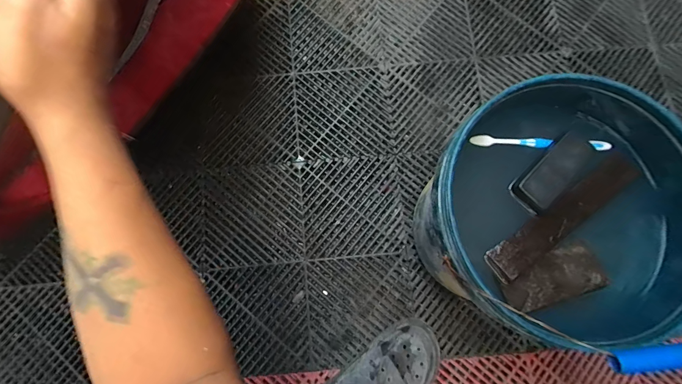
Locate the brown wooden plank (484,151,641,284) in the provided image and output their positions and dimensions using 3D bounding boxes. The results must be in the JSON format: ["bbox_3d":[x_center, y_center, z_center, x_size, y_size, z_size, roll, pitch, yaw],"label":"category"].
[{"bbox_3d":[0.283,0.029,0.457,0.227,0.025,0.048,-37,81,-7],"label":"brown wooden plank"}]

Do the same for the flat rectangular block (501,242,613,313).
[{"bbox_3d":[0.260,0.107,0.447,0.118,0.014,0.056,-19,79,-4],"label":"flat rectangular block"}]

